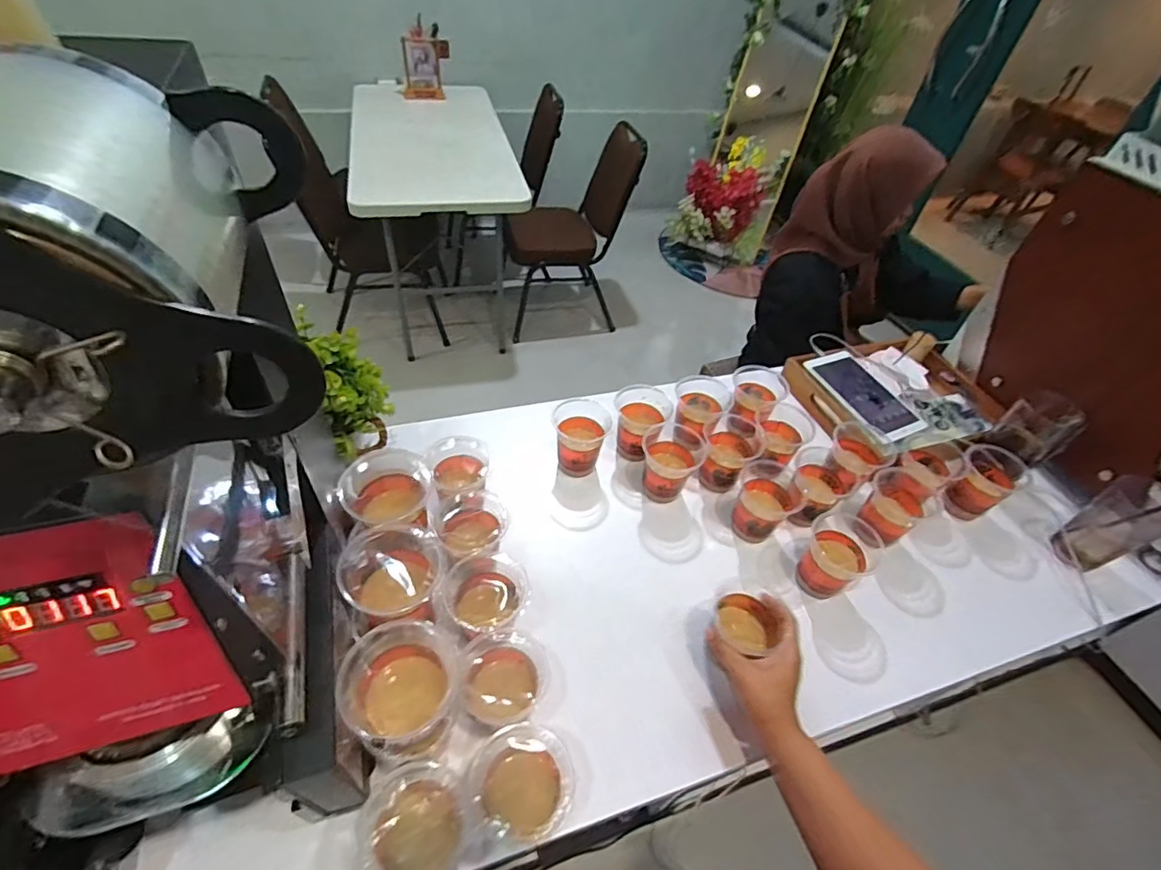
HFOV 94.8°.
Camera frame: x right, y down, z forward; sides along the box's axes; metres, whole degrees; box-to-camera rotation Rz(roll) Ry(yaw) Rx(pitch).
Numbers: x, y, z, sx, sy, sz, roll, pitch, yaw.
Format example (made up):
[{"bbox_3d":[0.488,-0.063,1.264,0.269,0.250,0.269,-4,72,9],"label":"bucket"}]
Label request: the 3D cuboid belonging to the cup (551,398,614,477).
[{"bbox_3d":[-0.004,0.006,0.812,0.075,0.109,0.071,4,48,-4],"label":"cup"}]

